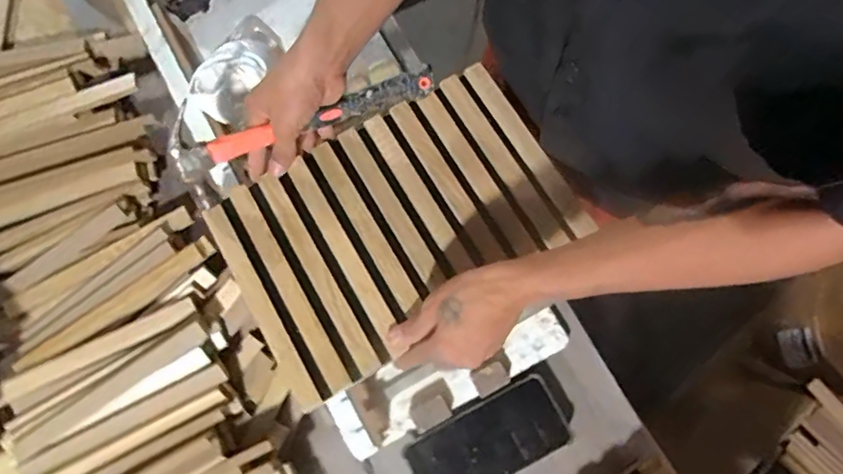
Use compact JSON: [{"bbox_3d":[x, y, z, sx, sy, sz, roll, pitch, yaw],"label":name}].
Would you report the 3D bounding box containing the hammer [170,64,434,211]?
[{"bbox_3d":[-0.110,-0.110,0.531,0.257,0.076,0.067,-21,79,-5],"label":"hammer"}]

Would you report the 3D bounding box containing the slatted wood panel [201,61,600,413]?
[{"bbox_3d":[-0.027,-0.017,0.550,0.343,0.032,0.219,-32,80,-5],"label":"slatted wood panel"}]

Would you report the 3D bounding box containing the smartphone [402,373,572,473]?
[{"bbox_3d":[0.068,0.210,0.548,0.159,0.012,0.076,-30,78,-2],"label":"smartphone"}]

